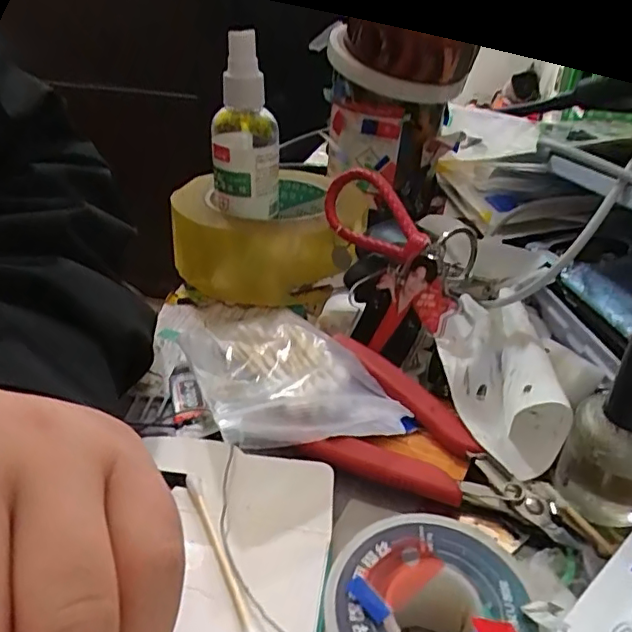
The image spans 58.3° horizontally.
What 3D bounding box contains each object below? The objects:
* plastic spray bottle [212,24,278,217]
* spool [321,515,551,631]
[{"bbox_3d":[-0.042,-0.109,0.333,0.037,0.102,0.035,-4,11,-12],"label":"plastic spray bottle"},{"bbox_3d":[0.029,0.081,0.145,0.050,0.028,0.052,16,34,20],"label":"spool"}]

